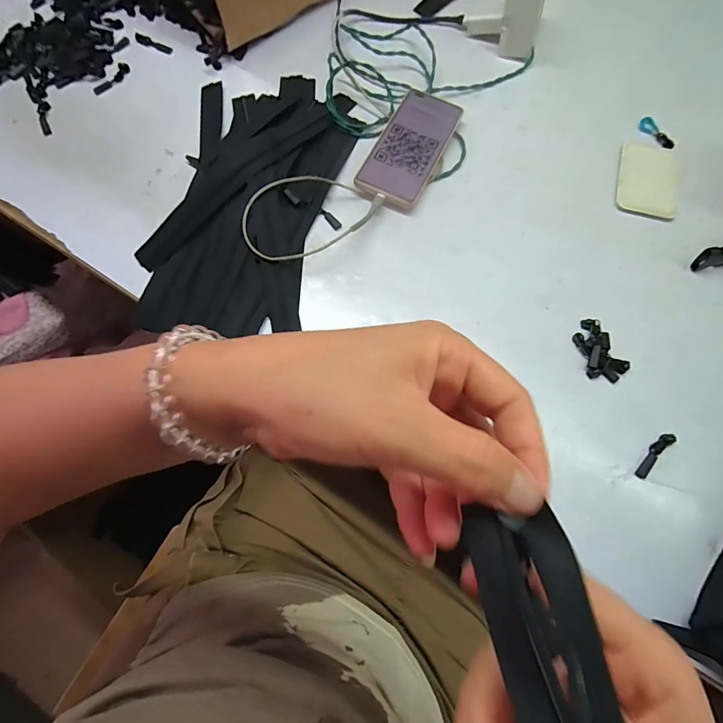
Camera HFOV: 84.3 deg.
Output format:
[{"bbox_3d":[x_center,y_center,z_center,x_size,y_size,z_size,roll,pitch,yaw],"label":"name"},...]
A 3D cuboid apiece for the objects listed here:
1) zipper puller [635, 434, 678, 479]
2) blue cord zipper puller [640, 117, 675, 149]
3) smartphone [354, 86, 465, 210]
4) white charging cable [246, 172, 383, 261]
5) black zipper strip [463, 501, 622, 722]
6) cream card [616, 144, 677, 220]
[{"bbox_3d":[0.278,0.088,0.378,0.054,0.006,0.013,-42,76,-12],"label":"zipper puller"},{"bbox_3d":[0.371,-0.286,0.503,0.022,0.005,0.051,-26,73,-8],"label":"blue cord zipper puller"},{"bbox_3d":[0.059,-0.262,0.488,0.077,0.017,0.165,25,73,9],"label":"smartphone"},{"bbox_3d":[-0.055,-0.167,0.448,0.160,0.036,0.098,-28,73,-8],"label":"white charging cable"},{"bbox_3d":[0.061,0.103,0.125,0.033,0.009,0.105,-7,68,-2],"label":"black zipper strip"},{"bbox_3d":[0.346,-0.221,0.483,0.070,0.007,0.108,16,72,6],"label":"cream card"}]

